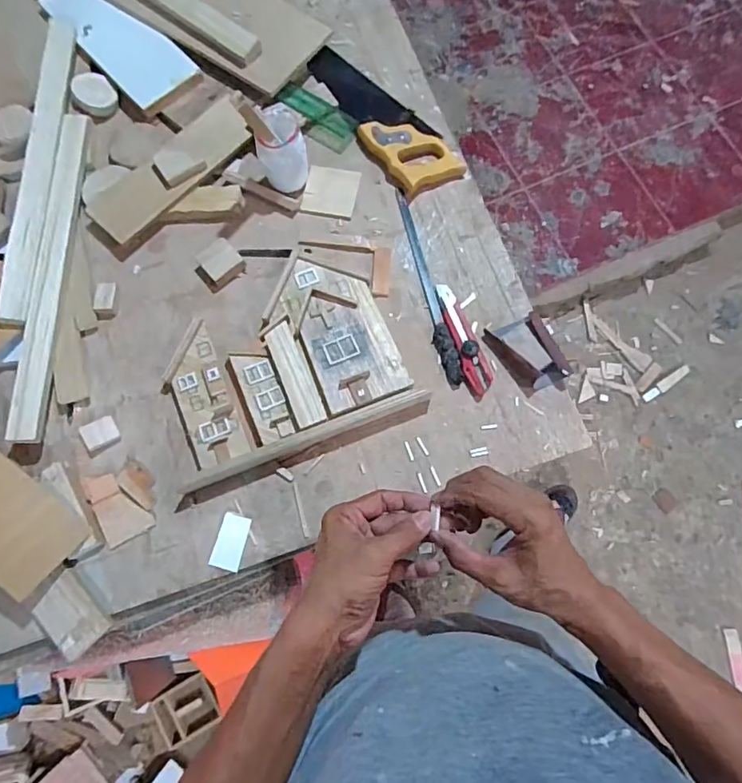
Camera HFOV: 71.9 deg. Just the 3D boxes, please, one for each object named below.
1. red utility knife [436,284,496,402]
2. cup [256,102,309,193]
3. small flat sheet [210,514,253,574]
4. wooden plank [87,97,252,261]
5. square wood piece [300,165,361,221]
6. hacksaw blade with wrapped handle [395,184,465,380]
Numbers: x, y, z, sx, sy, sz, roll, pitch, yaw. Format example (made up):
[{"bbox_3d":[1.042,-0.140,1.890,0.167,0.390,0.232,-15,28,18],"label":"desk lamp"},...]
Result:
[{"bbox_3d":[0.123,-0.073,0.690,0.034,0.014,0.166,-20,75,-4],"label":"red utility knife"},{"bbox_3d":[-0.126,-0.341,0.722,0.064,0.093,0.070,0,74,2],"label":"cup"},{"bbox_3d":[-0.171,0.184,0.626,0.036,0.004,0.064,15,75,-2],"label":"small flat sheet"},{"bbox_3d":[-0.294,-0.330,0.754,0.105,0.013,0.289,42,80,12],"label":"wooden plank"},{"bbox_3d":[-0.059,-0.295,0.759,0.077,0.007,0.079,11,75,5],"label":"square wood piece"},{"bbox_3d":[0.077,-0.156,0.722,0.026,0.016,0.309,-15,74,-2],"label":"hacksaw blade with wrapped handle"}]

